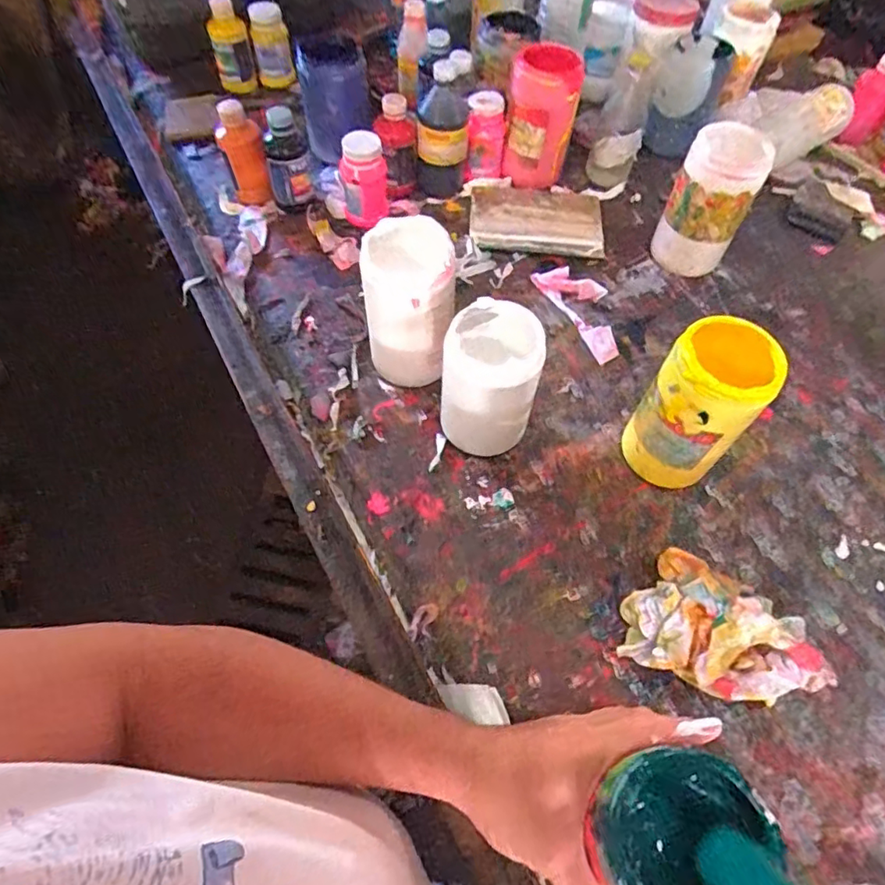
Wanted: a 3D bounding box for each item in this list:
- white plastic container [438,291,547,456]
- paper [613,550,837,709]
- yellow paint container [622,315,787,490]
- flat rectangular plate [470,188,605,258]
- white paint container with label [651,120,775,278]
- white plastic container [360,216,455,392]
[{"bbox_3d":[0.049,-0.063,0.583,0.093,0.148,0.092,6,58,2],"label":"white plastic container"},{"bbox_3d":[0.248,0.156,0.500,0.160,0.070,0.113,18,59,9],"label":"paper"},{"bbox_3d":[0.242,-0.029,0.552,0.096,0.172,0.080,34,63,18],"label":"yellow paint container"},{"bbox_3d":[0.136,-0.325,0.827,0.188,0.025,0.137,3,58,0],"label":"flat rectangular plate"},{"bbox_3d":[0.340,-0.302,0.733,0.100,0.168,0.084,28,61,15],"label":"white paint container with label"},{"bbox_3d":[-0.037,-0.143,0.614,0.089,0.181,0.085,-6,58,-5],"label":"white plastic container"}]

